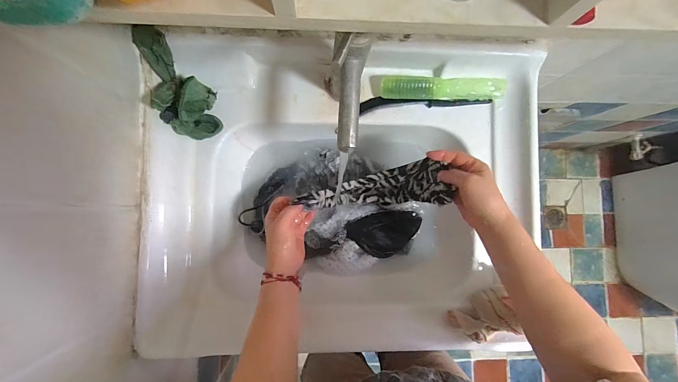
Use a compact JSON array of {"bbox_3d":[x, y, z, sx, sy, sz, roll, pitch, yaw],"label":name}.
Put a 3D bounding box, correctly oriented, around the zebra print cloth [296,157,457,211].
[{"bbox_3d":[0.047,-0.007,0.492,0.208,0.137,0.063,-3,88,-5],"label":"zebra print cloth"}]

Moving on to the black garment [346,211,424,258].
[{"bbox_3d":[0.085,0.079,0.562,0.136,0.036,0.080,-6,88,-5],"label":"black garment"}]

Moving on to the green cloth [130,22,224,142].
[{"bbox_3d":[-0.240,-0.154,0.448,0.077,0.058,0.162,-27,104,-5],"label":"green cloth"}]

